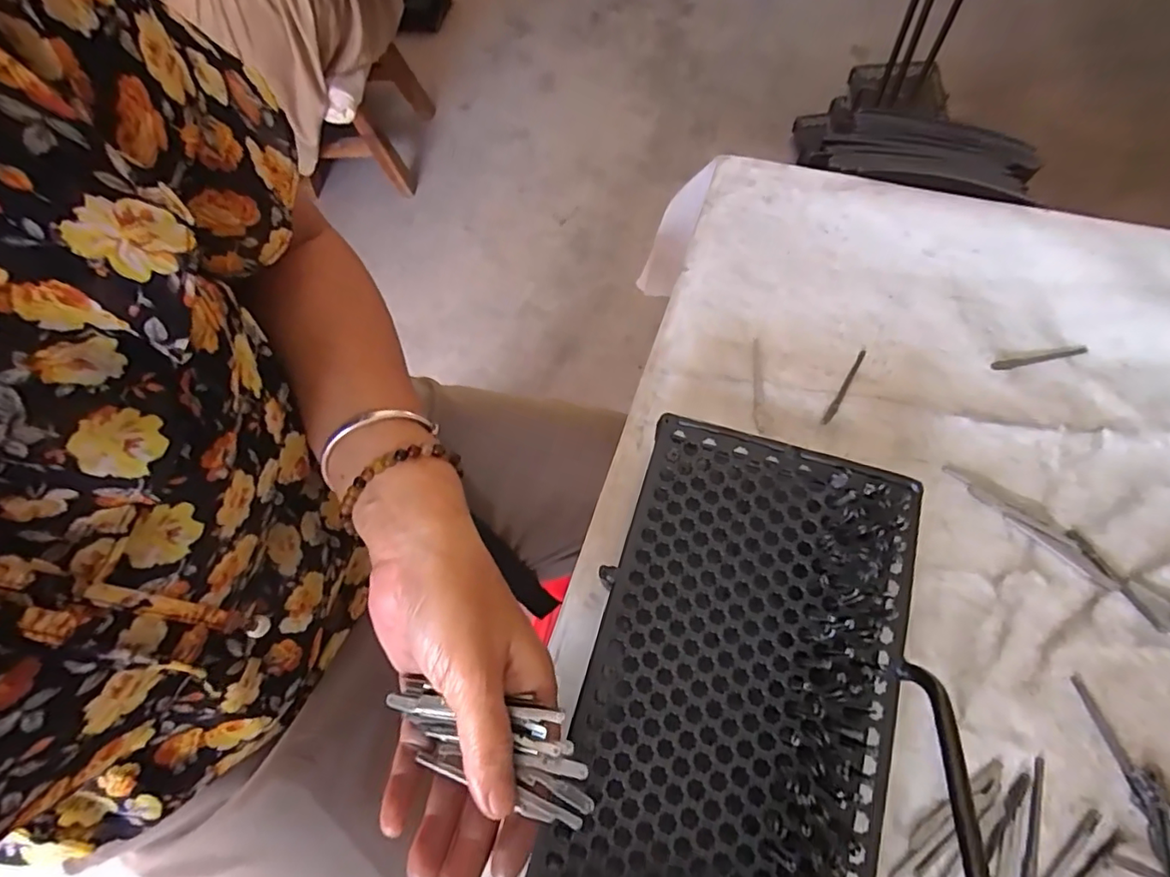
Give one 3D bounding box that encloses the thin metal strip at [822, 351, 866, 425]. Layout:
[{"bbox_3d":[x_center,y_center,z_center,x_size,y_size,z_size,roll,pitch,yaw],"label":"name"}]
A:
[{"bbox_3d":[0.180,-0.036,0.391,0.005,0.004,0.066,31,73,13],"label":"thin metal strip"}]

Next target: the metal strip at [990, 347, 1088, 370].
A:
[{"bbox_3d":[0.317,-0.055,0.395,0.072,0.005,0.007,-11,69,-2],"label":"metal strip"}]

